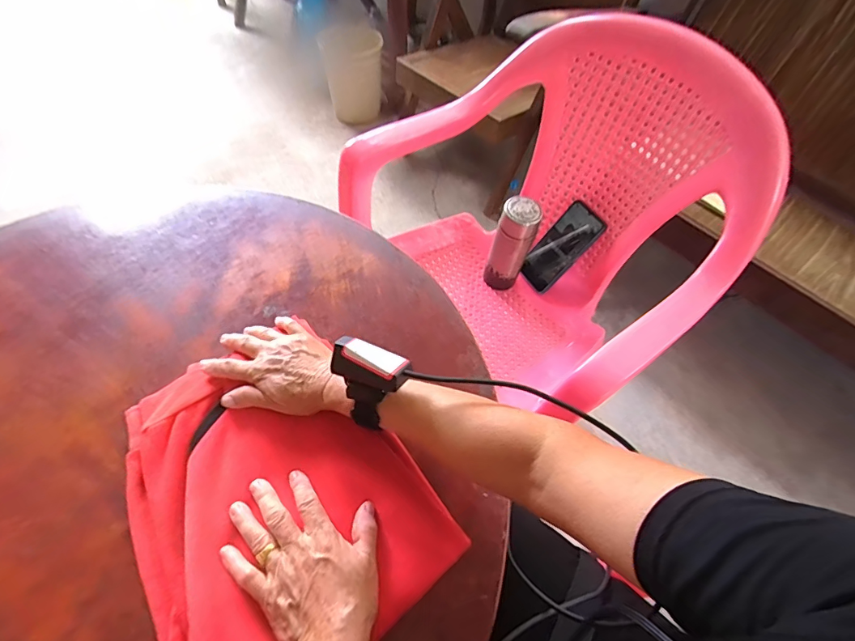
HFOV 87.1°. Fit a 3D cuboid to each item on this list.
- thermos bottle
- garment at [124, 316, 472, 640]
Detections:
[{"bbox_3d":[0.141,-0.121,0.756,0.065,0.175,0.049,19,56,9],"label":"thermos bottle"},{"bbox_3d":[-0.161,0.161,0.413,0.260,0.035,0.319,-36,62,-23],"label":"garment"}]

